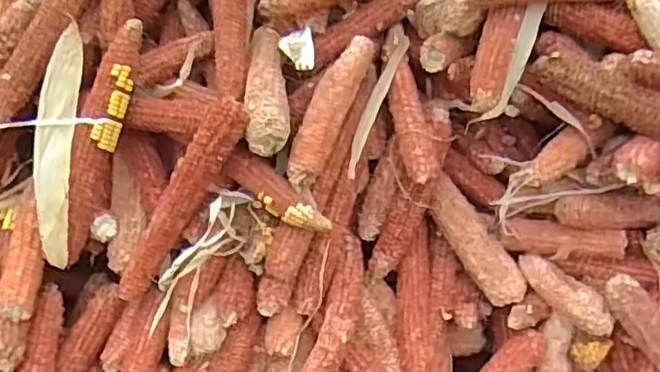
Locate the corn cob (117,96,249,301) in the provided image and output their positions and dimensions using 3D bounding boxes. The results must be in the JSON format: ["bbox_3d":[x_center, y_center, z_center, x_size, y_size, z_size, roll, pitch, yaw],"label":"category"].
[{"bbox_3d":[-0.119,0.014,0.501,0.026,0.186,0.026,41,17,33],"label":"corn cob"}]

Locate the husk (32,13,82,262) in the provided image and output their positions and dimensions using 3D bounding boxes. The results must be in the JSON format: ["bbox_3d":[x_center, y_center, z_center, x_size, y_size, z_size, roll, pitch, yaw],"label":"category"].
[{"bbox_3d":[-0.216,-0.035,0.499,0.025,0.030,0.191,2,85,0],"label":"husk"}]

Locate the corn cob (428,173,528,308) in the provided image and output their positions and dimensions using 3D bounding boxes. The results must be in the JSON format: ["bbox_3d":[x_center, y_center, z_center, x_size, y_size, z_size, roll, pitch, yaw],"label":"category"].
[{"bbox_3d":[0.130,0.050,0.569,0.034,0.026,0.125,-26,76,-26],"label":"corn cob"}]

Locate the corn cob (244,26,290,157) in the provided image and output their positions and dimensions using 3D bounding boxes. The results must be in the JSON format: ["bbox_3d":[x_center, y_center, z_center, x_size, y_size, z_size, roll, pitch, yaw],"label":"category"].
[{"bbox_3d":[-0.054,-0.083,0.523,0.033,0.025,0.138,-3,45,-5],"label":"corn cob"}]

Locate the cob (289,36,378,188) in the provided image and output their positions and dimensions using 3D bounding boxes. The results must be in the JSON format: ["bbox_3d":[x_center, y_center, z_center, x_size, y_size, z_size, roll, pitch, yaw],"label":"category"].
[{"bbox_3d":[-0.001,-0.062,0.520,0.032,0.027,0.145,18,67,15],"label":"cob"}]

